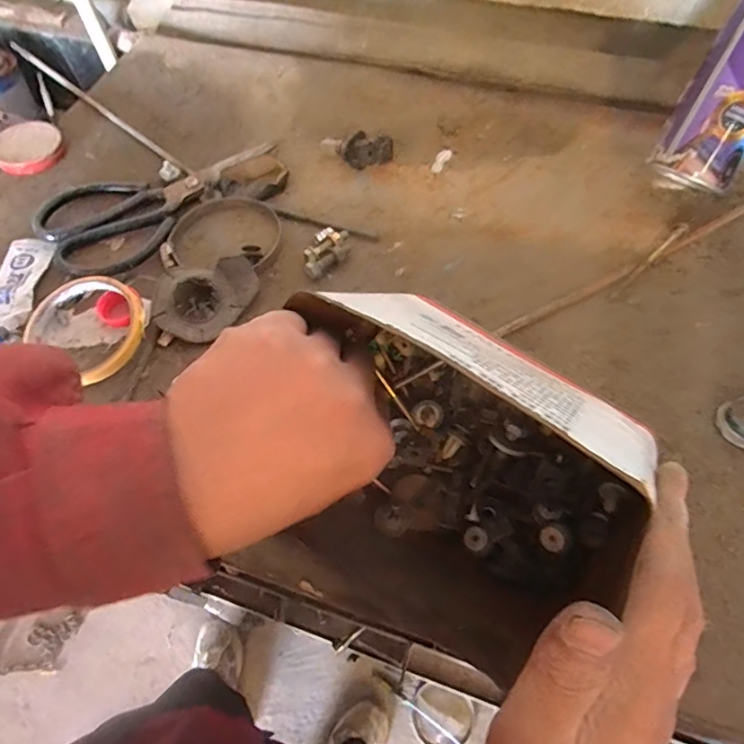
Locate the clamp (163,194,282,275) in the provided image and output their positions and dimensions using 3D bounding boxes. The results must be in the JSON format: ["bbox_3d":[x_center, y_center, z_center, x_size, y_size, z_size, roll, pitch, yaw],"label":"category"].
[{"bbox_3d":[-0.124,-0.117,0.437,0.096,0.014,0.093,-1,59,2],"label":"clamp"}]

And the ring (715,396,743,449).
[{"bbox_3d":[0.250,0.031,0.342,0.041,0.014,0.034,-26,62,-12],"label":"ring"}]

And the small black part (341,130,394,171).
[{"bbox_3d":[-0.004,-0.199,0.475,0.047,0.032,0.025,-4,59,0],"label":"small black part"}]

